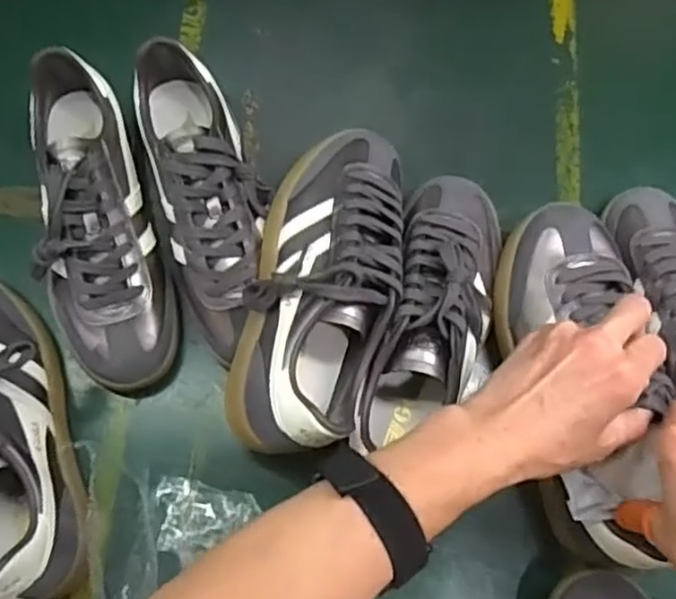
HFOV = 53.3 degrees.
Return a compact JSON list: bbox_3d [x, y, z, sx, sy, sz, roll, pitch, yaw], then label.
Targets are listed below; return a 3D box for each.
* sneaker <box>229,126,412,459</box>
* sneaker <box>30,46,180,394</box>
[{"bbox_3d":[-0.010,-0.013,0.487,0.103,0.092,0.249,10,72,3],"label":"sneaker"},{"bbox_3d":[-0.190,-0.060,0.512,0.095,0.088,0.253,-19,73,-7],"label":"sneaker"}]

